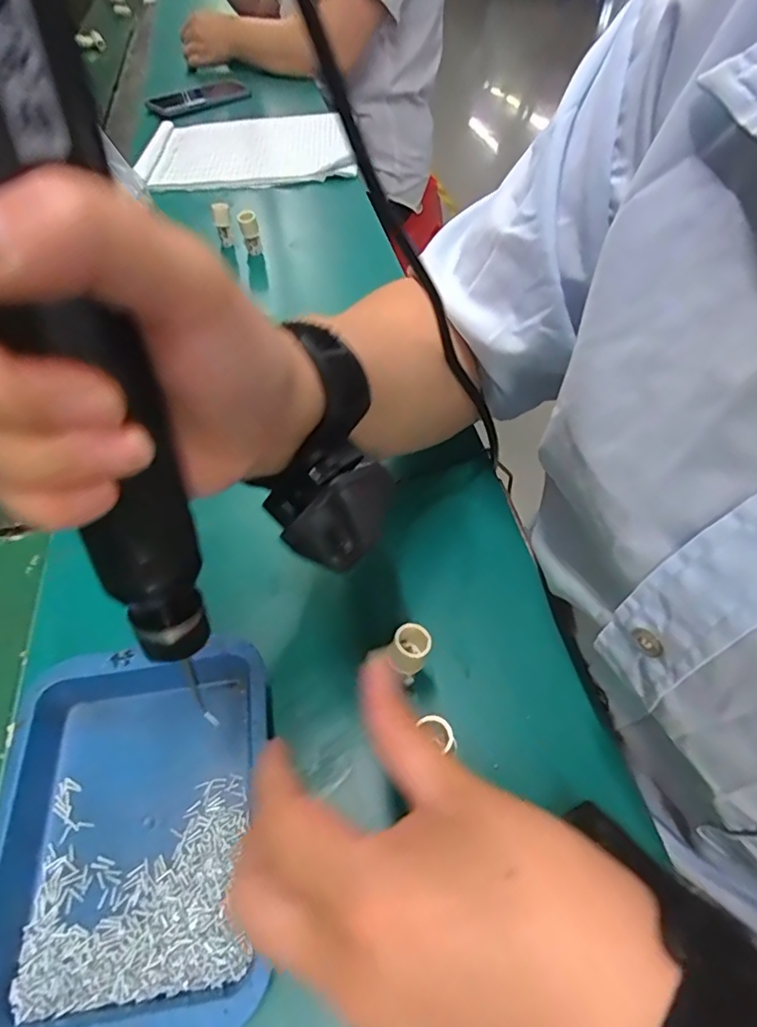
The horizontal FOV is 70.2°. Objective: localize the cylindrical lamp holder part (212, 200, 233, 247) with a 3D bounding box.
[{"bbox_3d":[-0.171,-0.318,0.591,0.018,0.038,0.021,-16,52,-4],"label":"cylindrical lamp holder part"}]

